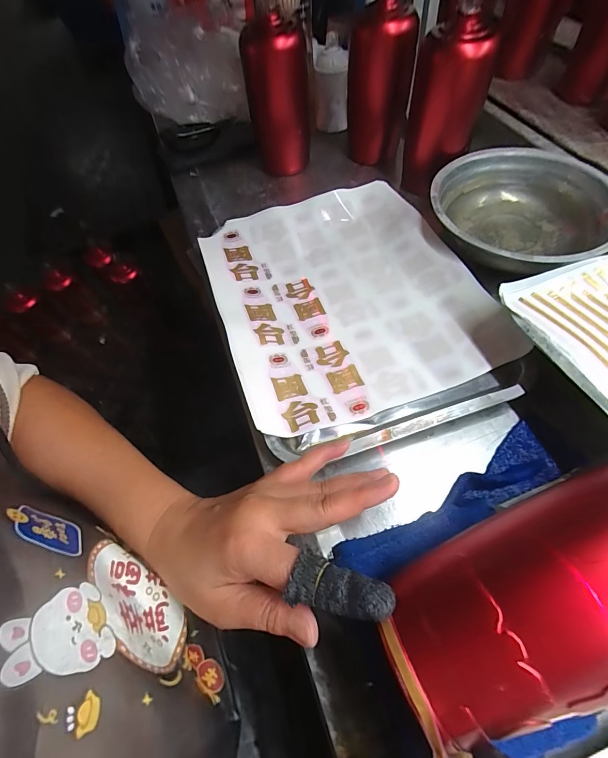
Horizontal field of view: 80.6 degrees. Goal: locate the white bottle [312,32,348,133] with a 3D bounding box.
[{"bbox_3d":[0.042,-0.460,0.566,0.053,0.108,0.038,-1,59,3],"label":"white bottle"}]

